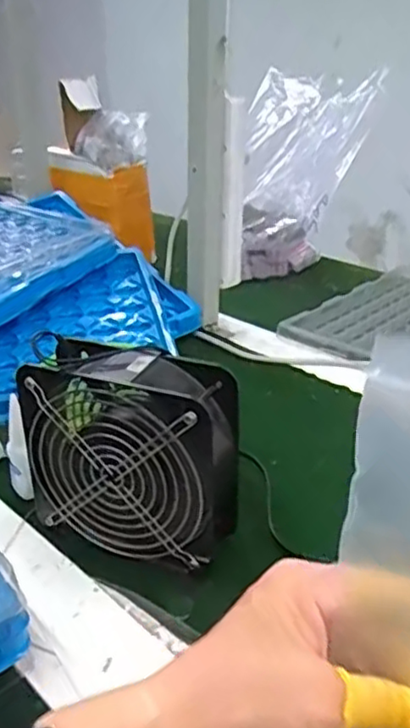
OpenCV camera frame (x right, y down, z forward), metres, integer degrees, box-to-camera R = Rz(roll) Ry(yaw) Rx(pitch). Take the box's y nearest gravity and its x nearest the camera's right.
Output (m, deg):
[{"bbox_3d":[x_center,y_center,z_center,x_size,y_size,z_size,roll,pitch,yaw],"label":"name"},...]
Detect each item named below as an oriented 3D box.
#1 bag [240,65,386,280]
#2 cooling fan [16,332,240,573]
[{"bbox_3d":[0.176,-0.316,1.113,0.223,0.280,0.263,0,26,3],"label":"bag"},{"bbox_3d":[-0.055,0.068,0.493,0.150,0.151,0.065,9,28,21],"label":"cooling fan"}]

